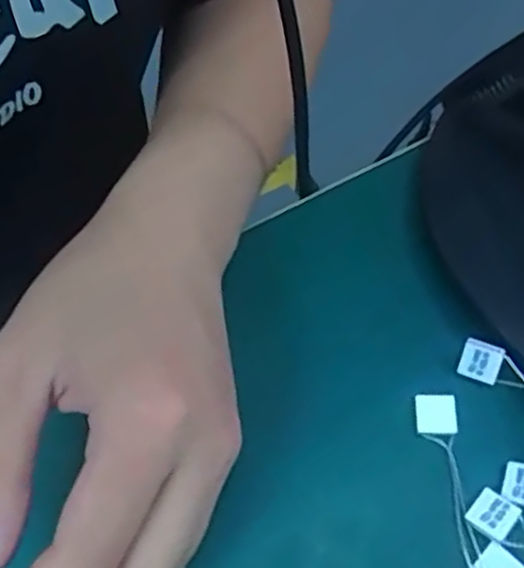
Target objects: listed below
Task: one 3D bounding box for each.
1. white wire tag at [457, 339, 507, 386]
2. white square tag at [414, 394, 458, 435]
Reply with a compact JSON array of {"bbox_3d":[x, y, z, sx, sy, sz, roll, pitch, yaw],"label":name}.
[{"bbox_3d":[0.088,0.031,0.292,0.016,0.017,0.004,21,24,29],"label":"white wire tag"},{"bbox_3d":[0.069,0.052,0.288,0.016,0.004,0.016,-6,66,19],"label":"white square tag"}]

